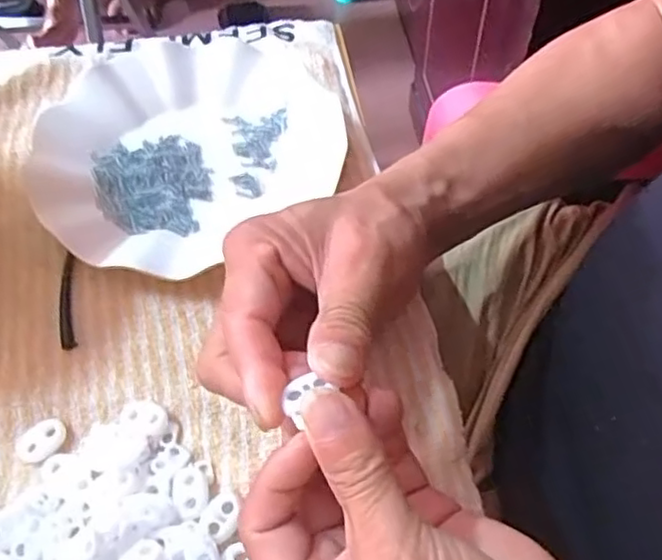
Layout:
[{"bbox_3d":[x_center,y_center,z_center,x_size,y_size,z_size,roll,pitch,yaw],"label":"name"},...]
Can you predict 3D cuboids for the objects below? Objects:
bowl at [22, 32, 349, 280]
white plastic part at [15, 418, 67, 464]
[{"bbox_3d":[-0.090,-0.093,0.404,0.188,0.024,0.175,-1,57,1],"label":"bowl"},{"bbox_3d":[-0.135,0.074,0.304,0.023,0.004,0.017,-38,64,-21],"label":"white plastic part"}]

